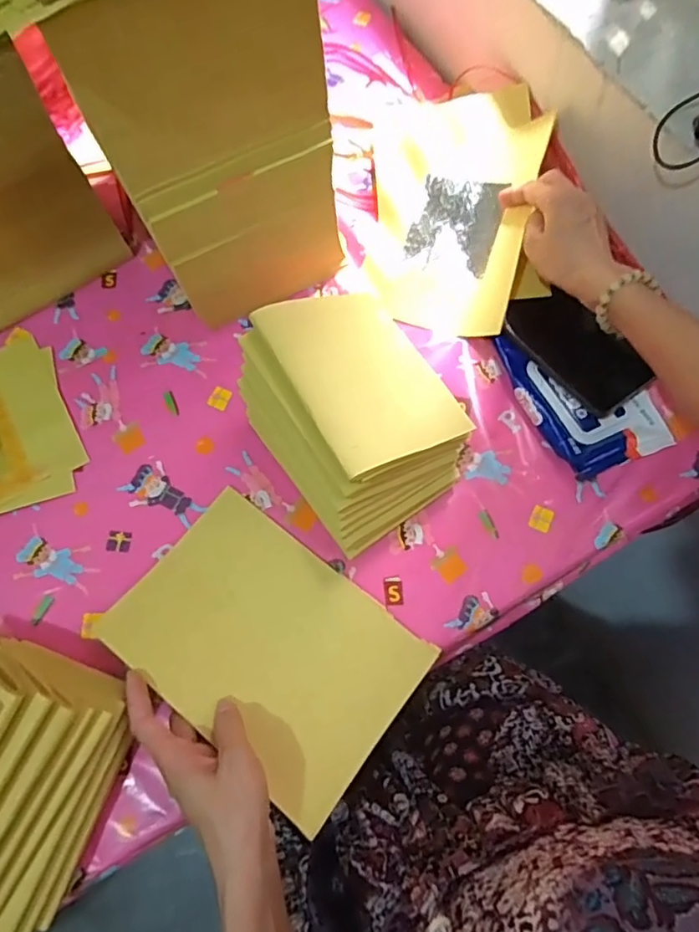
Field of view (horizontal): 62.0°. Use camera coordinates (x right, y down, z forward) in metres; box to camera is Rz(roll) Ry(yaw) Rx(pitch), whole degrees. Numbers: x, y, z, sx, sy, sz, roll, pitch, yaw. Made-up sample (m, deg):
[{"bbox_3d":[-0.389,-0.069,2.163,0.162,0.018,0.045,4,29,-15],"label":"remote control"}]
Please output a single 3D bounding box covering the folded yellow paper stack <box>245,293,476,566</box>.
[{"bbox_3d":[0.002,-0.046,0.485,0.140,0.109,0.180,-34,73,-10],"label":"folded yellow paper stack"}]

